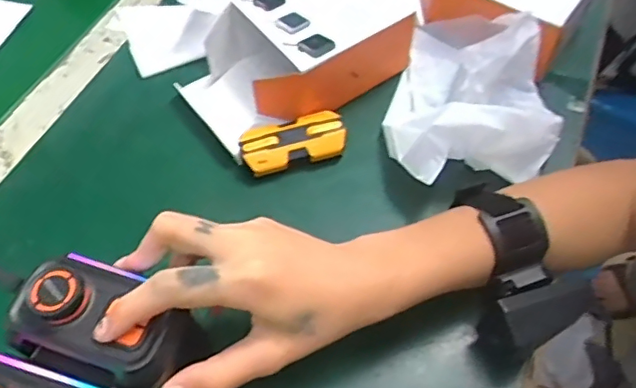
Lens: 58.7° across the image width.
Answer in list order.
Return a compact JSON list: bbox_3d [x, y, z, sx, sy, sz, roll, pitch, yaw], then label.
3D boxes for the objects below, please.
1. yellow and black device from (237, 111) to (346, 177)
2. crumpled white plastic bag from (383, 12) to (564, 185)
[{"bbox_3d":[-0.018,-0.040,0.426,0.077,0.014,0.039,-13,73,-7],"label":"yellow and black device"},{"bbox_3d":[0.117,-0.078,0.430,0.118,0.094,0.167,4,57,3],"label":"crumpled white plastic bag"}]

